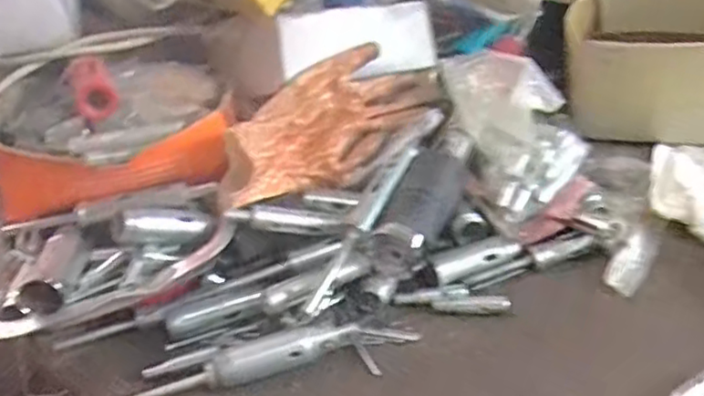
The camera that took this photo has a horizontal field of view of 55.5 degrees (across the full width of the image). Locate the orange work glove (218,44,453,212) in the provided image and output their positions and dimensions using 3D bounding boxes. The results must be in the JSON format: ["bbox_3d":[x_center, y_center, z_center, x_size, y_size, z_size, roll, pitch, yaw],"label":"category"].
[{"bbox_3d":[-0.016,-0.062,0.542,0.218,0.067,0.080,-24,38,-22],"label":"orange work glove"}]

